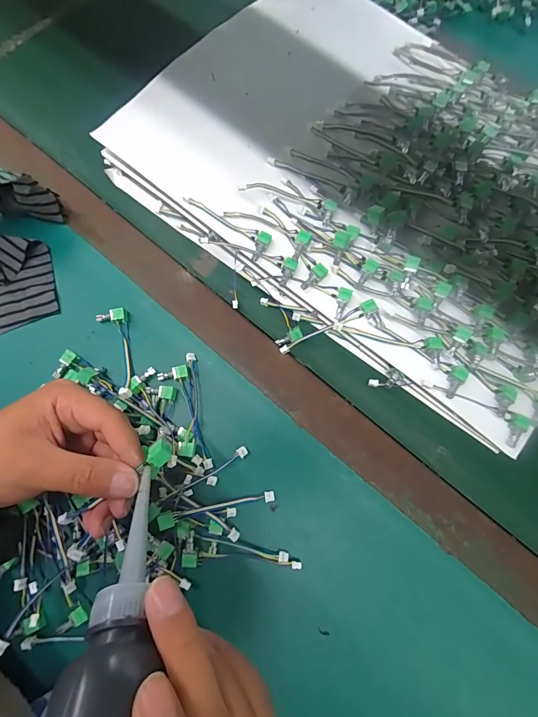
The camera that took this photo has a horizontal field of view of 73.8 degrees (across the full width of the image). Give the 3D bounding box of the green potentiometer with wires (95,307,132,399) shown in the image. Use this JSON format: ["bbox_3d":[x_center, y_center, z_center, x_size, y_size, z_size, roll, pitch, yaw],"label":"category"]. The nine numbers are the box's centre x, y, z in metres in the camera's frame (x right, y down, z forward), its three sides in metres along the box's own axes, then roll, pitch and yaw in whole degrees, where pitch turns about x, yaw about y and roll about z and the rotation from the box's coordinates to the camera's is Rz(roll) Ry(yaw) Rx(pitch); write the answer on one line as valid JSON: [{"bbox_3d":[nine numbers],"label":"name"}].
[{"bbox_3d":[-0.138,-0.007,0.338,0.028,0.009,0.089,-23,75,-6],"label":"green potentiometer with wires"}]

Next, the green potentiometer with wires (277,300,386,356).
[{"bbox_3d":[0.055,-0.024,0.330,0.095,0.009,0.026,-21,74,11],"label":"green potentiometer with wires"}]

